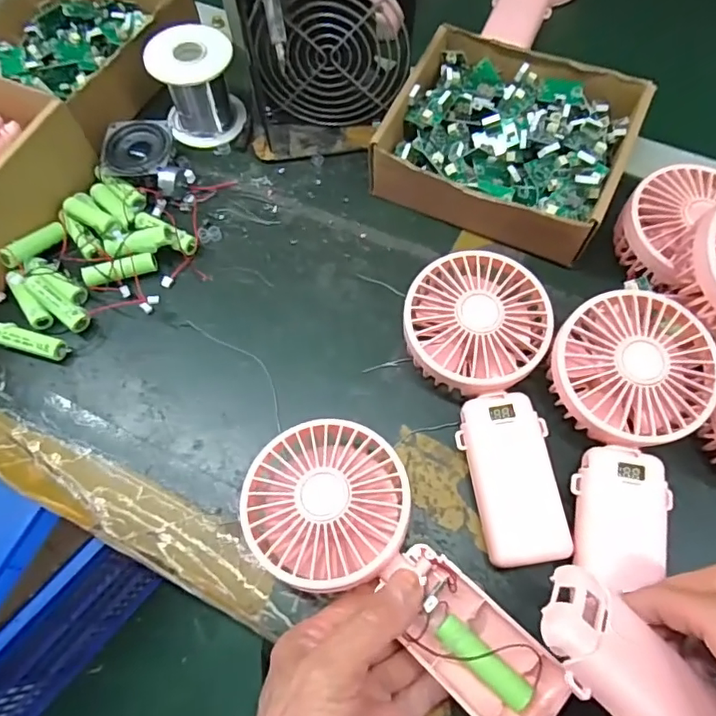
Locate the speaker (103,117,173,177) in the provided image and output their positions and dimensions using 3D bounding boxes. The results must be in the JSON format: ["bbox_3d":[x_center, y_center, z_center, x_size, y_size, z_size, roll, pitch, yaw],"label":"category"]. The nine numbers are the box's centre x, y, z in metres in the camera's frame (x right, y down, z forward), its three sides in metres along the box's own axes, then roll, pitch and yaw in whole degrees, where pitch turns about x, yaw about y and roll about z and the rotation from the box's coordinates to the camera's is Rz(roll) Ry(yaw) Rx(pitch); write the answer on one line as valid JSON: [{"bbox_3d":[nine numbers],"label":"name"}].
[{"bbox_3d":[-0.170,-0.161,0.425,0.050,0.023,0.050,4,65,3],"label":"speaker"}]

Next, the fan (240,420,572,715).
[{"bbox_3d":[0.020,0.111,0.281,0.186,0.034,0.083,41,75,13],"label":"fan"}]

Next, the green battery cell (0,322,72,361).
[{"bbox_3d":[-0.224,-0.011,0.369,0.050,0.017,0.017,14,66,8],"label":"green battery cell"}]

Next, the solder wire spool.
[{"bbox_3d":[-0.125,-0.211,0.422,0.059,0.066,0.054,-1,65,1],"label":"solder wire spool"}]

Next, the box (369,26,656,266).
[{"bbox_3d":[0.110,-0.157,0.402,0.168,0.055,0.156,22,67,12],"label":"box"}]

